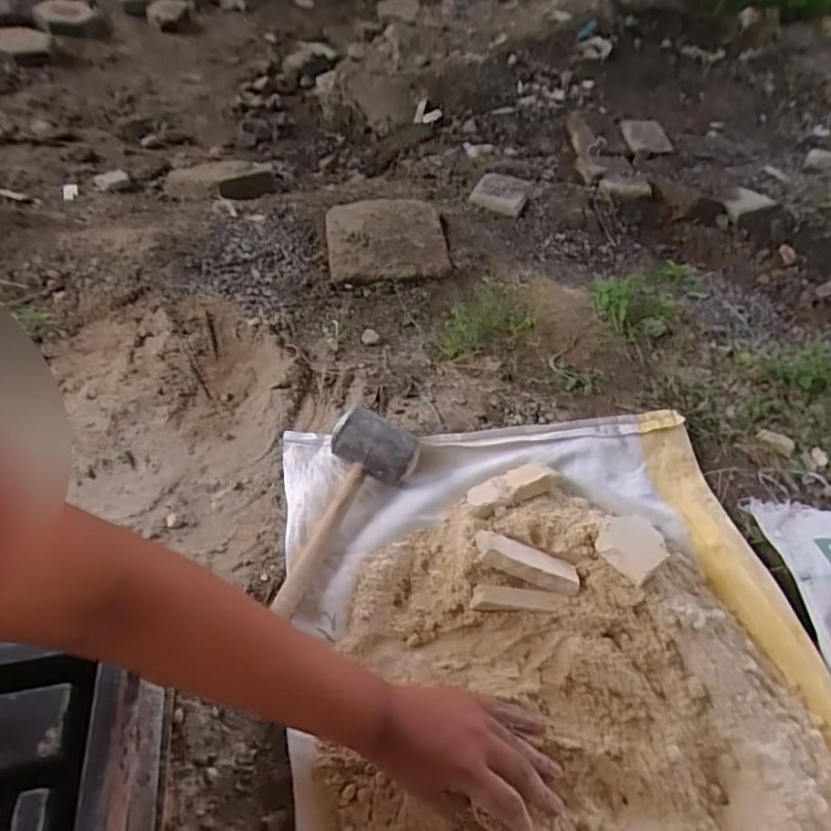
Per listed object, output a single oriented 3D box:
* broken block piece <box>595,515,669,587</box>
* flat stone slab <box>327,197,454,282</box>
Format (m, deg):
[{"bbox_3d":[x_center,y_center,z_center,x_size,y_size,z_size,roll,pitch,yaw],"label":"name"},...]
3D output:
[{"bbox_3d":[0.233,0.137,0.577,0.077,0.019,0.066,-20,40,-32],"label":"broken block piece"},{"bbox_3d":[-0.051,-0.310,0.946,0.203,0.049,0.201,-3,51,-8],"label":"flat stone slab"}]

